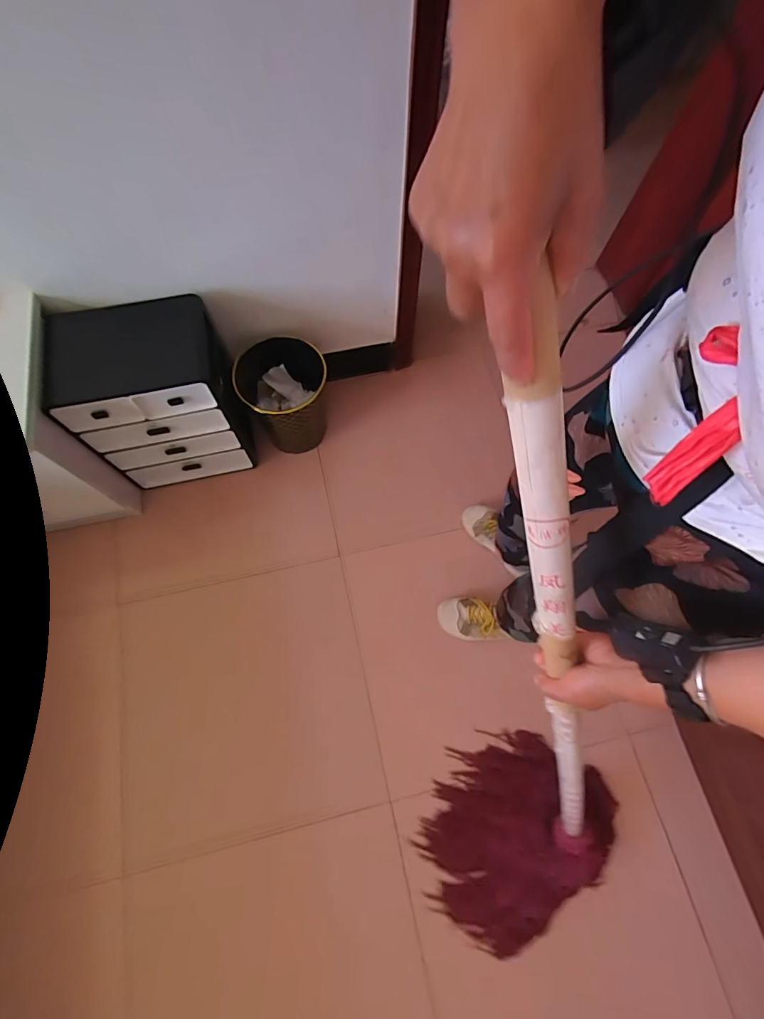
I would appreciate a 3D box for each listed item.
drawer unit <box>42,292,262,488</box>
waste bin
[{"bbox_3d":[-0.545,-0.272,1.118,0.348,0.412,0.250,-15,70,-7],"label":"drawer unit"},{"bbox_3d":[-0.255,-0.308,1.220,0.237,0.236,0.230,0,69,-1],"label":"waste bin"}]

